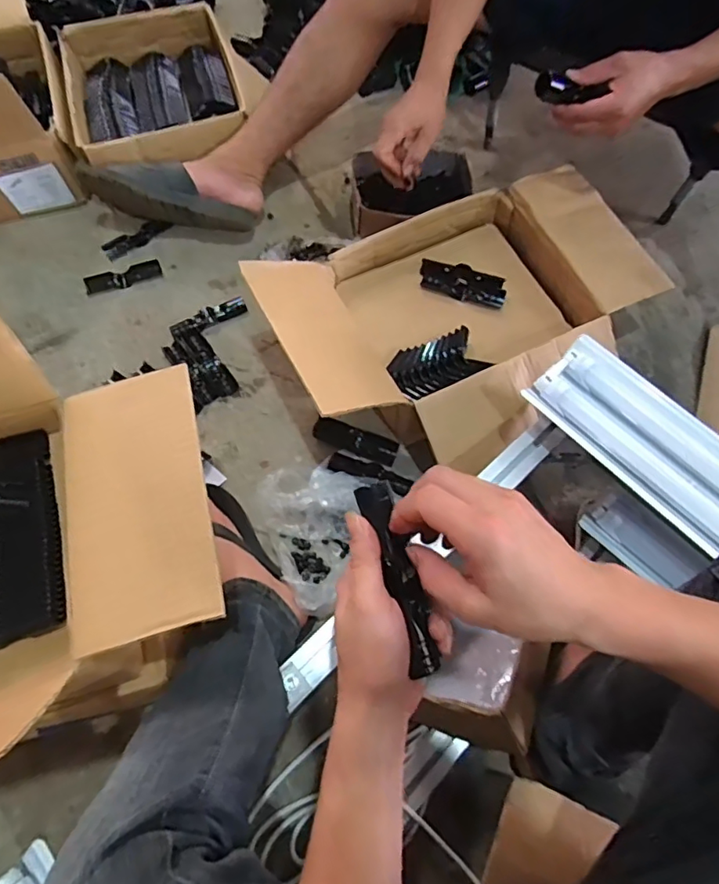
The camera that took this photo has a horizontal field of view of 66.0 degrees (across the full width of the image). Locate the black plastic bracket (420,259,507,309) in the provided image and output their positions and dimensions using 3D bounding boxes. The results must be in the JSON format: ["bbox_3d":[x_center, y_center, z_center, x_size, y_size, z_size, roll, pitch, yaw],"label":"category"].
[{"bbox_3d":[0.157,-0.241,0.843,0.133,0.031,0.042,19,69,8],"label":"black plastic bracket"}]

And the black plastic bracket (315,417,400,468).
[{"bbox_3d":[-0.006,-0.002,0.831,0.127,0.023,0.039,20,69,8],"label":"black plastic bracket"}]

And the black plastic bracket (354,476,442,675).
[{"bbox_3d":[0.028,0.089,0.372,0.022,0.017,0.126,-18,84,-7],"label":"black plastic bracket"}]

